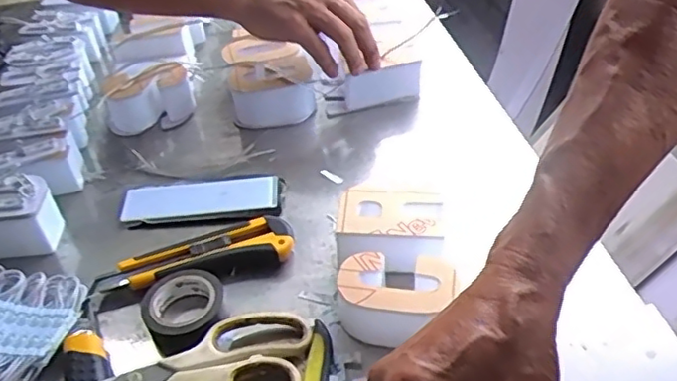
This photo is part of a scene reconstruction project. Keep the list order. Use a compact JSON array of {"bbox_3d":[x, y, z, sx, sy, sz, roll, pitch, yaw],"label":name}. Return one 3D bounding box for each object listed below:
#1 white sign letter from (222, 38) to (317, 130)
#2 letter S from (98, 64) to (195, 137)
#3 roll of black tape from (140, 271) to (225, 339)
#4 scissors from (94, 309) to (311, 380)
[{"bbox_3d":[-0.075,-0.119,0.685,0.083,0.053,0.105,-12,41,-6],"label":"white sign letter"},{"bbox_3d":[-0.200,-0.097,0.670,0.089,0.051,0.055,-20,42,-15],"label":"letter S"},{"bbox_3d":[-0.113,0.085,0.469,0.059,0.019,0.058,-1,39,1],"label":"roll of black tape"},{"bbox_3d":[-0.112,0.115,0.430,0.179,0.019,0.076,-2,39,-1],"label":"scissors"}]

